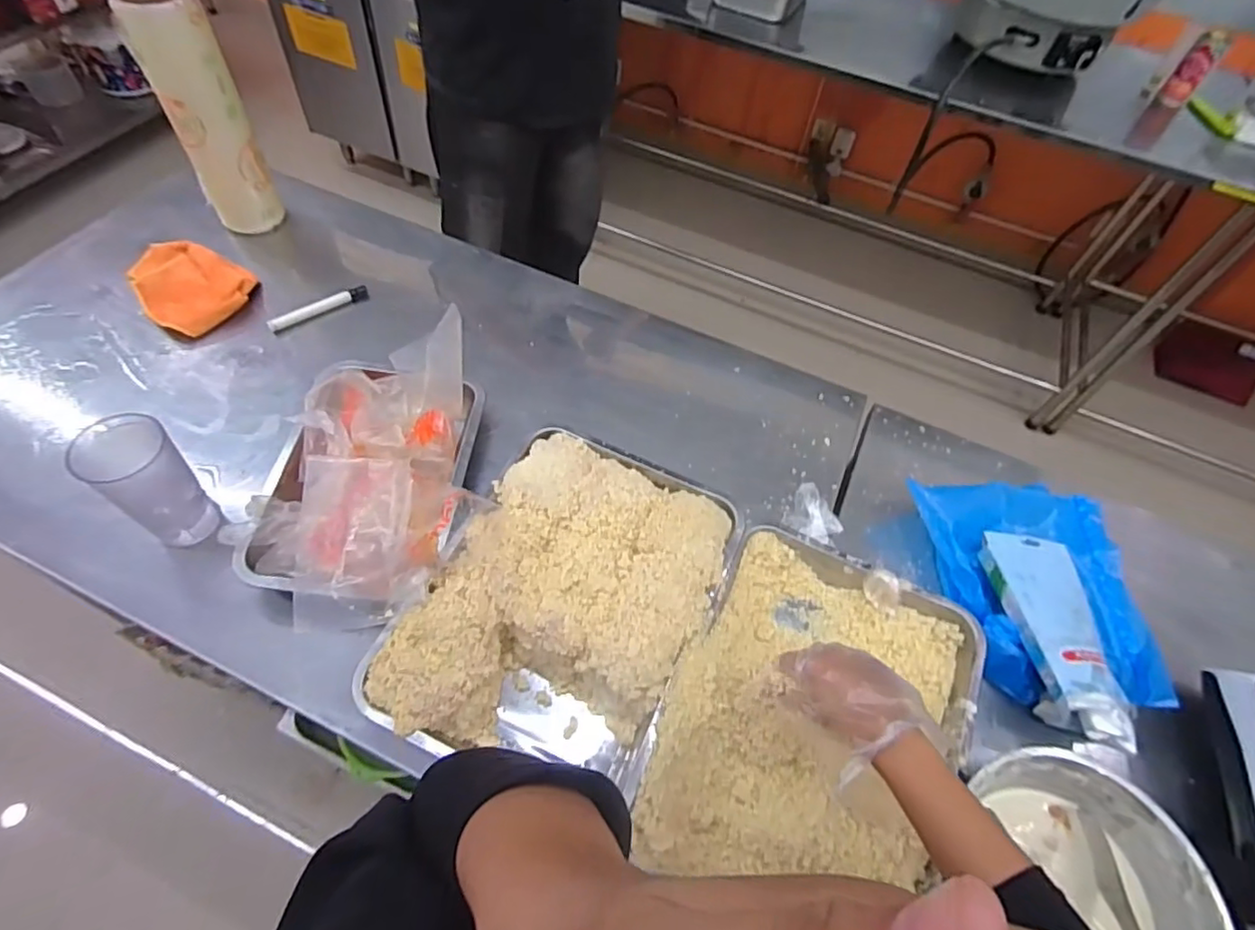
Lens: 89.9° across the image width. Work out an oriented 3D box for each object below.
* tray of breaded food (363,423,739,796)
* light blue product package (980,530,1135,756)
[{"bbox_3d":[-0.059,0.142,0.671,0.270,0.079,0.362,25,58,11],"label":"tray of breaded food"},{"bbox_3d":[0.478,0.175,0.680,0.115,0.056,0.237,4,56,-2],"label":"light blue product package"}]

